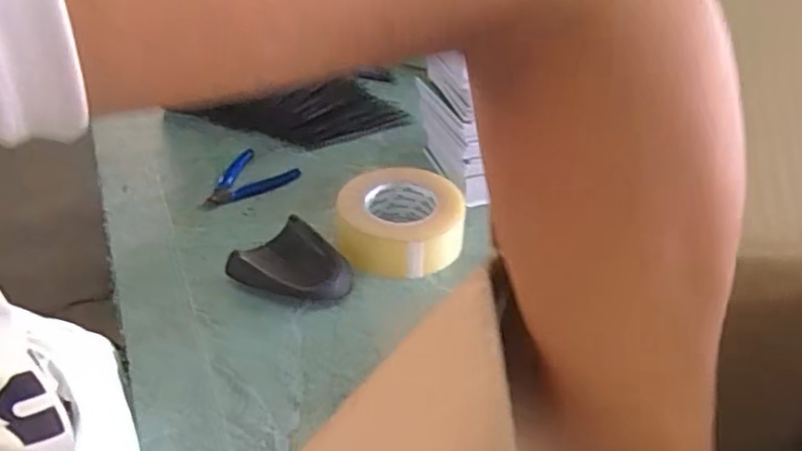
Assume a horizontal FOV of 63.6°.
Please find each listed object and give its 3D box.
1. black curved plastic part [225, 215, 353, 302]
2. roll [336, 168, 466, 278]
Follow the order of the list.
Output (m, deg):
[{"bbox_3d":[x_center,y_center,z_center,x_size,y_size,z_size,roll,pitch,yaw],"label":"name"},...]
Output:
[{"bbox_3d":[-0.101,0.045,0.632,0.104,0.033,0.091,29,46,30],"label":"black curved plastic part"},{"bbox_3d":[0.001,-0.004,0.682,0.127,0.058,0.116,1,39,-1],"label":"roll"}]

